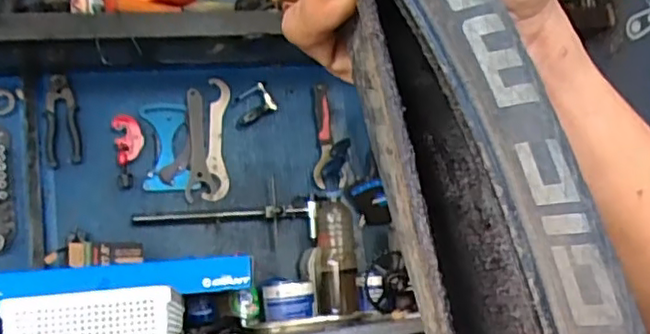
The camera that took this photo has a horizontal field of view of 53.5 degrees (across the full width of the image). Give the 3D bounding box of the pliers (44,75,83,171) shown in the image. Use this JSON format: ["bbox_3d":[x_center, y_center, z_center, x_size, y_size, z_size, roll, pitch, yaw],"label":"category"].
[{"bbox_3d":[-0.541,-0.098,1.333,0.065,0.187,0.011,-4,-9,-22],"label":"pliers"}]

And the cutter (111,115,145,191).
[{"bbox_3d":[-0.411,-0.033,1.351,0.061,0.151,0.024,-2,-10,-35],"label":"cutter"}]

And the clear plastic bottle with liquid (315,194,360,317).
[{"bbox_3d":[0.020,0.193,1.371,0.090,0.223,0.102,-7,-8,-2],"label":"clear plastic bottle with liquid"}]

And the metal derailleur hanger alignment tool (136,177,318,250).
[{"bbox_3d":[-0.208,0.104,1.391,0.390,0.112,0.047,-4,-8,-20],"label":"metal derailleur hanger alignment tool"}]

